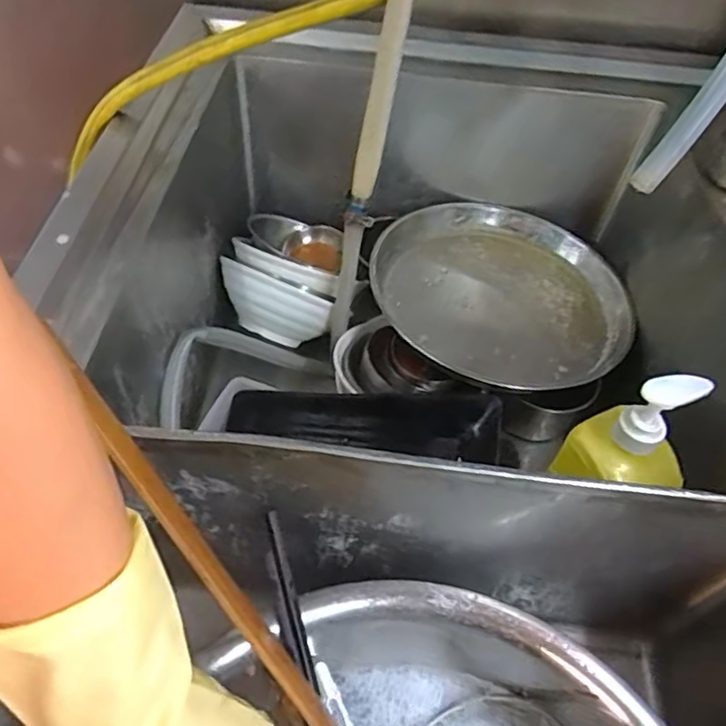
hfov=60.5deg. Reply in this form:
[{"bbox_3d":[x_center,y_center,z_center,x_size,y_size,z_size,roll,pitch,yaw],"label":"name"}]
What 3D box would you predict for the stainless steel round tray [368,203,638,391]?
[{"bbox_3d":[0.170,-0.087,0.762,0.291,0.056,0.306,3,51,-3],"label":"stainless steel round tray"}]

